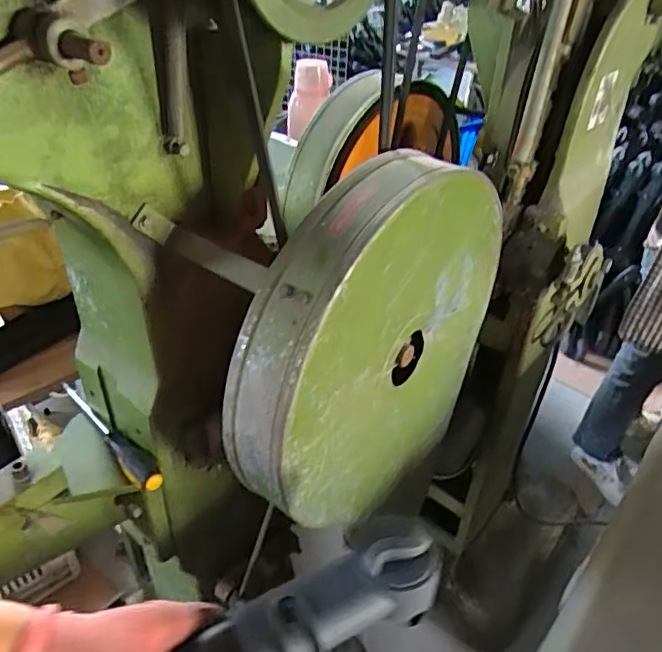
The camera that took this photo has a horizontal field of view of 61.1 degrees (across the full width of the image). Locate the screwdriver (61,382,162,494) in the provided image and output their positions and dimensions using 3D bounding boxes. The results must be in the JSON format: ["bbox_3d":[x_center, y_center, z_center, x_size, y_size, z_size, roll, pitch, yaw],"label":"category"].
[{"bbox_3d":[-0.281,0.138,0.717,0.031,0.036,0.228,-27,46,-34],"label":"screwdriver"}]

